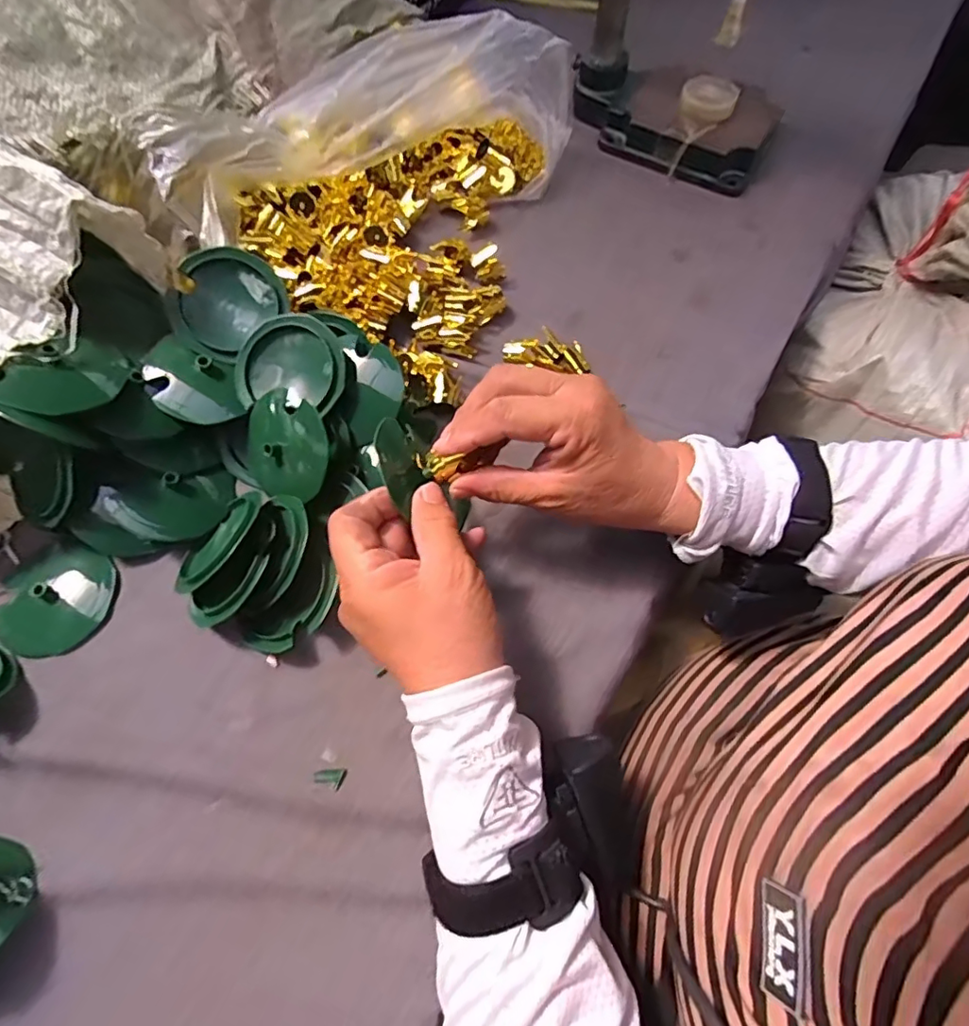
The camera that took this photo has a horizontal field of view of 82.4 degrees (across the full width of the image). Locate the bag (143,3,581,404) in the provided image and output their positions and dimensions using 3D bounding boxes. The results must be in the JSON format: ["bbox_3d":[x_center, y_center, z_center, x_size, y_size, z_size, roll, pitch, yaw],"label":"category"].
[{"bbox_3d":[-0.078,-0.276,0.454,0.230,0.107,0.321,17,66,8],"label":"bag"}]

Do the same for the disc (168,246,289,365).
[{"bbox_3d":[-0.179,-0.146,0.381,0.065,0.015,0.075,40,81,-6],"label":"disc"}]

